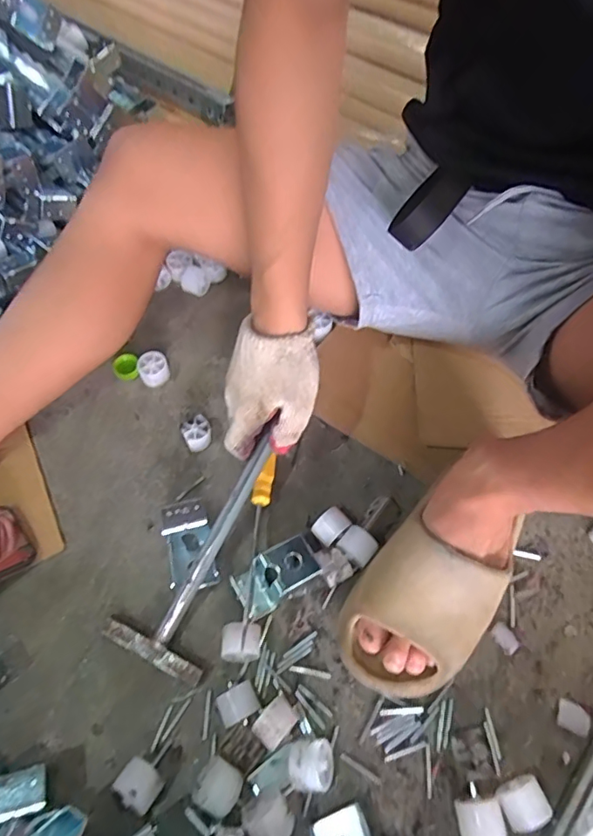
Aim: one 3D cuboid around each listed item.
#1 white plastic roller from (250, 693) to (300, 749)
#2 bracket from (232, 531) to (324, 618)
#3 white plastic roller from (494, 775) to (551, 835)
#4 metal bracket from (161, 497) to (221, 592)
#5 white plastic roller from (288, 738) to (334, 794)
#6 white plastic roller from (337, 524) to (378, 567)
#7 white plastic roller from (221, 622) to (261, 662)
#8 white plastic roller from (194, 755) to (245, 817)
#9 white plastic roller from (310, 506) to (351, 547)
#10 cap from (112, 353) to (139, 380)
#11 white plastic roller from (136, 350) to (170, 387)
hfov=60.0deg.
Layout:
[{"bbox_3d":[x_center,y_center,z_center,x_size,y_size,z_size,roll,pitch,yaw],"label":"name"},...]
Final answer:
[{"bbox_3d":[-0.018,0.261,0.441,0.027,0.030,0.036,41,68,21],"label":"white plastic roller"},{"bbox_3d":[-0.020,0.150,0.492,0.079,0.040,0.044,-29,64,-16],"label":"bracket"},{"bbox_3d":[0.178,0.306,0.409,0.036,0.035,0.029,-22,62,-12],"label":"white plastic roller"},{"bbox_3d":[-0.107,0.126,0.510,0.050,0.041,0.083,-13,61,-7],"label":"metal bracket"},{"bbox_3d":[0.012,0.287,0.425,0.036,0.033,0.035,-3,60,-2],"label":"white plastic roller"},{"bbox_3d":[0.061,0.127,0.510,0.034,0.028,0.029,38,67,19],"label":"white plastic roller"},{"bbox_3d":[-0.051,0.205,0.469,0.037,0.034,0.031,-5,60,-3],"label":"white plastic roller"},{"bbox_3d":[-0.063,0.302,0.422,0.035,0.034,0.034,32,65,17],"label":"white plastic roller"},{"bbox_3d":[0.034,0.112,0.521,0.035,0.032,0.027,-39,67,-20],"label":"white plastic roller"},{"bbox_3d":[-0.210,-0.062,0.631,0.028,0.015,0.034,-9,60,-5],"label":"cap"},{"bbox_3d":[-0.171,-0.057,0.620,0.035,0.030,0.035,-29,64,-16],"label":"white plastic roller"}]

